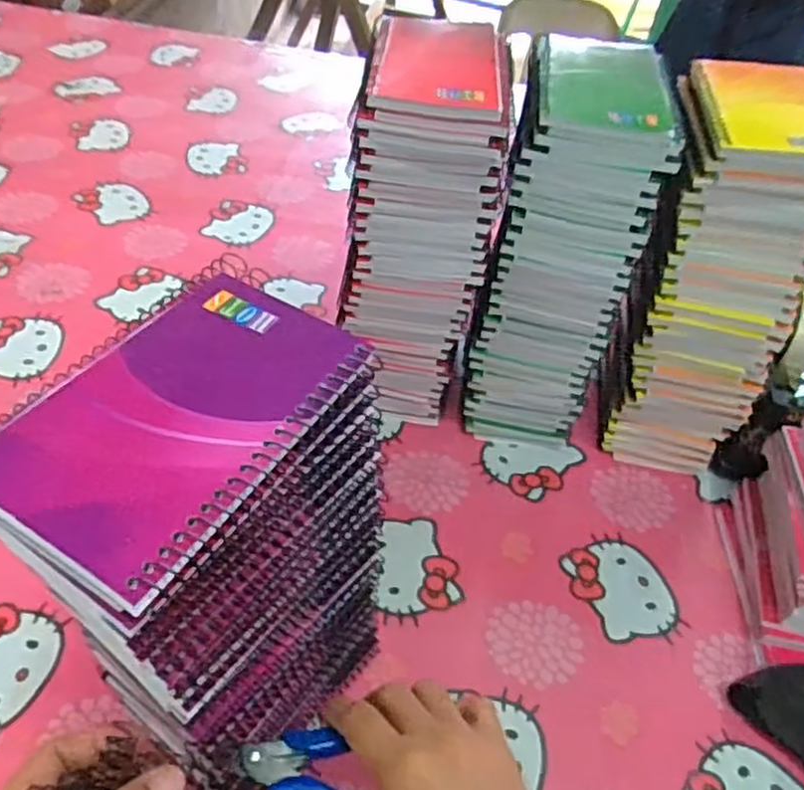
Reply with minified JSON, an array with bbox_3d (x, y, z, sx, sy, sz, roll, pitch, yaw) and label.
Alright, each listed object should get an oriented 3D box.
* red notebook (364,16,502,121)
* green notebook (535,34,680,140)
[{"bbox_3d":[0.023,-0.215,0.471,0.081,0.013,0.114,7,47,-1],"label":"red notebook"},{"bbox_3d":[0.131,-0.208,0.477,0.085,0.010,0.128,7,47,0],"label":"green notebook"}]

